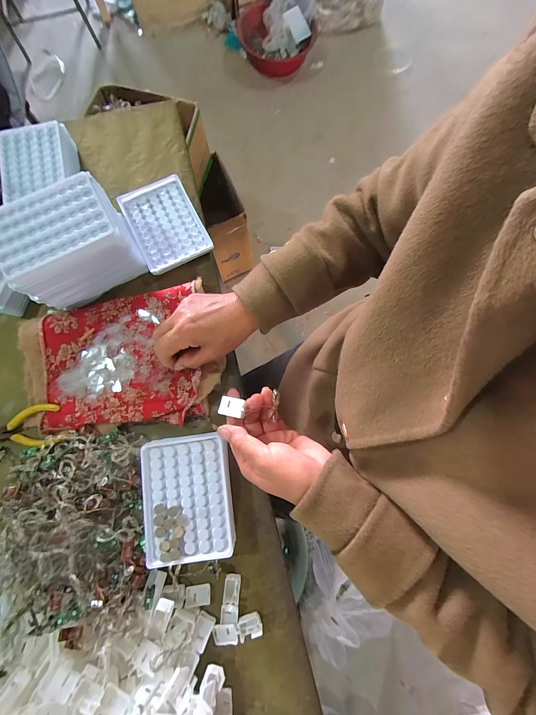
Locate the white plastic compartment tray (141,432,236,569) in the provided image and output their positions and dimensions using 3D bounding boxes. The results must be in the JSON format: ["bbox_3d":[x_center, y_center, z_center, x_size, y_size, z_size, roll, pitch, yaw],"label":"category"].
[{"bbox_3d":[-0.092,0.158,0.323,0.099,0.025,0.128,-7,79,-3],"label":"white plastic compartment tray"}]

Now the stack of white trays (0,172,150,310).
[{"bbox_3d":[-0.231,-0.135,0.341,0.130,0.088,0.086,-28,81,-6],"label":"stack of white trays"}]

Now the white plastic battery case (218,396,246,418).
[{"bbox_3d":[-0.039,0.051,0.293,0.027,0.004,0.020,7,73,20],"label":"white plastic battery case"}]

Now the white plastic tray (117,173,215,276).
[{"bbox_3d":[-0.146,-0.190,0.403,0.093,0.014,0.130,-26,81,-6],"label":"white plastic tray"}]

